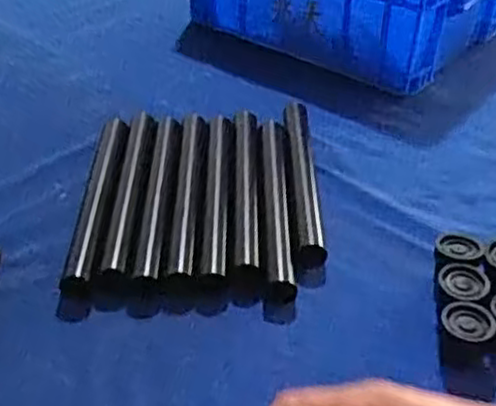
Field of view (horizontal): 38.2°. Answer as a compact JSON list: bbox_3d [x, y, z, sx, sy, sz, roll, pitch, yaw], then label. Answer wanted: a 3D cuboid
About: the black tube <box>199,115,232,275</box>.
[{"bbox_3d":[-0.026,-0.009,0.612,0.020,0.028,0.200,2,39,-1],"label":"black tube"}]

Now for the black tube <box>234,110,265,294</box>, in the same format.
[{"bbox_3d":[0.000,-0.008,0.617,0.022,0.028,0.224,1,39,-2],"label":"black tube"}]

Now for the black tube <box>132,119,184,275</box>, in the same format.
[{"bbox_3d":[-0.074,-0.007,0.607,0.023,0.026,0.203,3,39,-1],"label":"black tube"}]

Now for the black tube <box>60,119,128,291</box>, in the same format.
[{"bbox_3d":[-0.125,-0.007,0.608,0.028,0.024,0.219,2,39,-2],"label":"black tube"}]

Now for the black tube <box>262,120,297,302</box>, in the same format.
[{"bbox_3d":[0.025,0.000,0.607,0.024,0.025,0.212,2,39,-2],"label":"black tube"}]

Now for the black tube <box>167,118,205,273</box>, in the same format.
[{"bbox_3d":[-0.051,-0.010,0.612,0.020,0.024,0.209,2,39,-1],"label":"black tube"}]

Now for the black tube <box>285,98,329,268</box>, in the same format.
[{"bbox_3d":[0.050,-0.024,0.633,0.025,0.018,0.214,1,39,-3],"label":"black tube"}]

